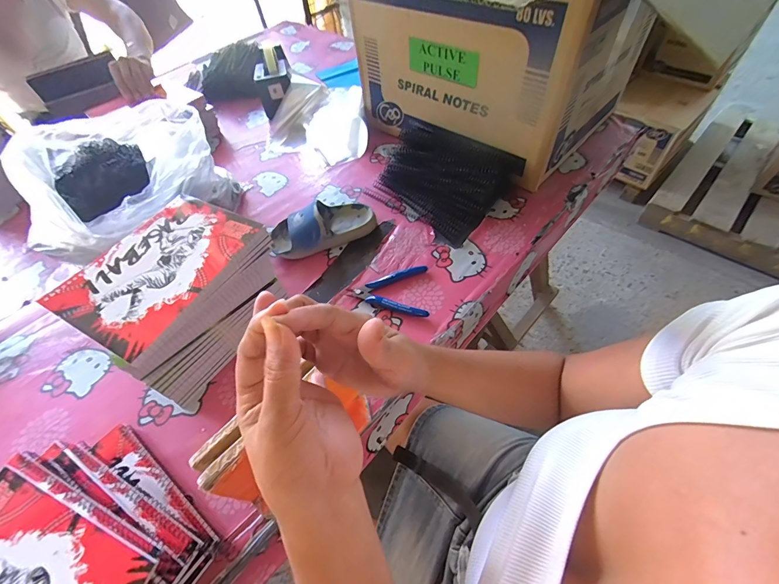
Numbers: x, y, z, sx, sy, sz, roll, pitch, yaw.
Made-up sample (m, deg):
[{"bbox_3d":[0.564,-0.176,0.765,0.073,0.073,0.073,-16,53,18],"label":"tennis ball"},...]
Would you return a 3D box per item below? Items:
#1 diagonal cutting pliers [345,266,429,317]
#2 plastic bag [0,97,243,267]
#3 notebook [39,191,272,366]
[{"bbox_3d":[-0.002,0.000,0.514,0.114,0.014,0.087,-2,55,3],"label":"diagonal cutting pliers"},{"bbox_3d":[-0.417,-0.176,0.576,0.249,0.190,0.285,0,55,5],"label":"plastic bag"},{"bbox_3d":[-0.261,-0.033,0.399,0.144,0.007,0.194,22,60,19],"label":"notebook"}]

